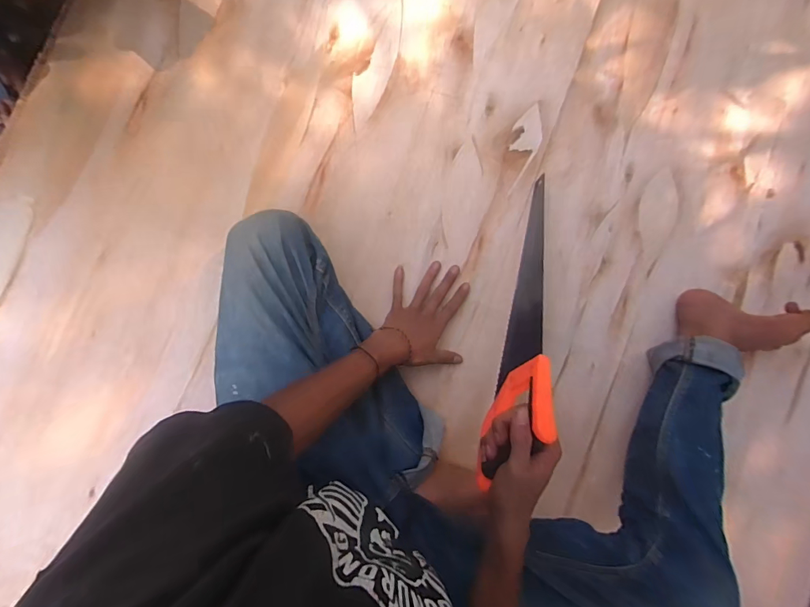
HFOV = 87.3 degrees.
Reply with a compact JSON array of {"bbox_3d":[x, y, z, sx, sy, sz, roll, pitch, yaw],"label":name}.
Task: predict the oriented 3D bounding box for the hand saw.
[{"bbox_3d":[0.163,0.000,0.564,0.049,0.103,0.446,21,58,-7],"label":"hand saw"}]

